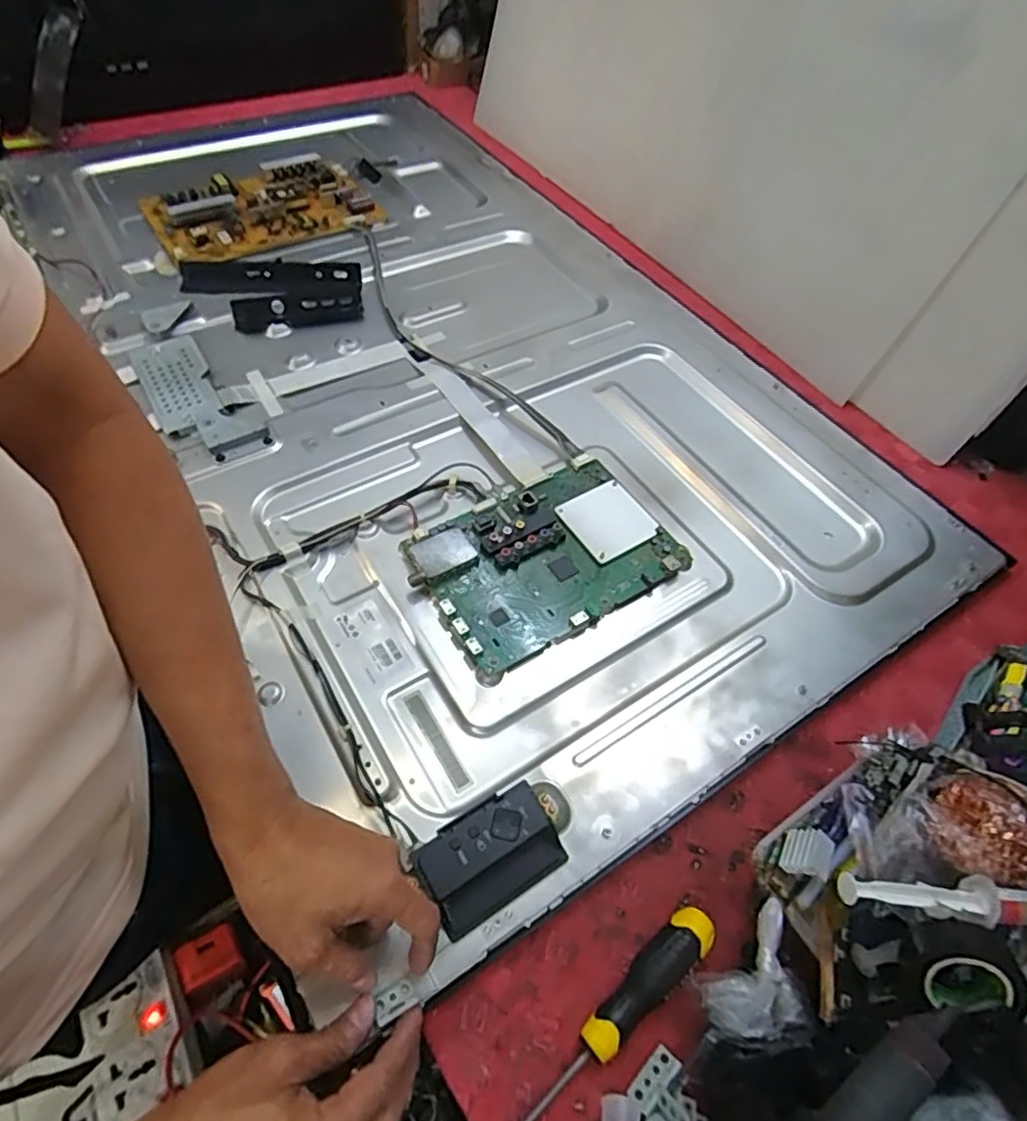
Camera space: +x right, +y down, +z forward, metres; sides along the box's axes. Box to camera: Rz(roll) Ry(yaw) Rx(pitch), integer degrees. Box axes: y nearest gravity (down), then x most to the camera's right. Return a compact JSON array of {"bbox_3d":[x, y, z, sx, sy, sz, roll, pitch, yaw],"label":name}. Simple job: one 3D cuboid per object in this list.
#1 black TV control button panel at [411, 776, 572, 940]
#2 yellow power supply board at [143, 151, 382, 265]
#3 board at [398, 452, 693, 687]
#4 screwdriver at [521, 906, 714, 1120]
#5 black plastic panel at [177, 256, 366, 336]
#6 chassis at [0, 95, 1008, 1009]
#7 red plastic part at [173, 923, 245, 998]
[{"bbox_3d":[-0.016,0.196,0.412,0.091,0.024,0.060,-26,62,-19],"label":"black TV control button panel"},{"bbox_3d":[-0.350,-0.491,0.865,0.288,0.019,0.195,-27,61,-18],"label":"yellow power supply board"},{"bbox_3d":[0.027,-0.007,0.558,0.217,0.021,0.159,-29,63,-20],"label":"board"},{"bbox_3d":[0.032,0.301,0.358,0.243,0.024,0.025,-36,66,-23],"label":"screwdriver"},{"bbox_3d":[-0.295,-0.328,0.755,0.212,0.020,0.118,-2,57,-5],"label":"black plastic panel"},{"bbox_3d":[-0.105,-0.256,0.717,0.638,0.033,1.127,-29,63,-20],"label":"chassis"},{"bbox_3d":[-0.249,0.327,0.511,0.046,0.019,0.043,-26,61,-18],"label":"red plastic part"}]

